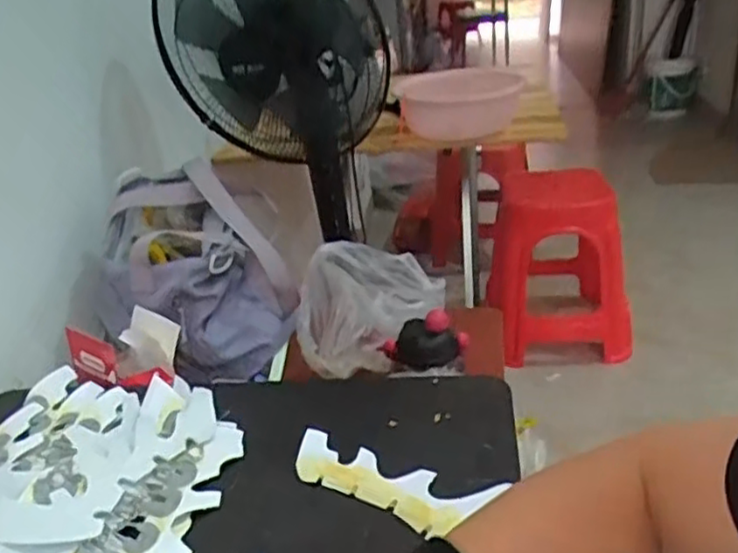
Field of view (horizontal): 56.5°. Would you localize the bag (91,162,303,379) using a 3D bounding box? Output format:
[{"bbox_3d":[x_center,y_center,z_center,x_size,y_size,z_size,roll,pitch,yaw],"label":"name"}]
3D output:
[{"bbox_3d":[-0.262,0.008,0.968,0.233,0.240,0.198,13,34,35],"label":"bag"}]

